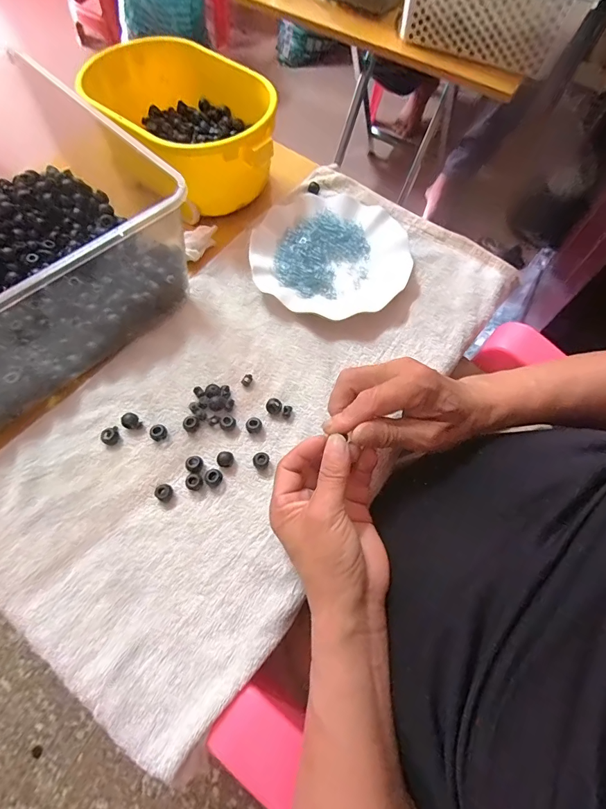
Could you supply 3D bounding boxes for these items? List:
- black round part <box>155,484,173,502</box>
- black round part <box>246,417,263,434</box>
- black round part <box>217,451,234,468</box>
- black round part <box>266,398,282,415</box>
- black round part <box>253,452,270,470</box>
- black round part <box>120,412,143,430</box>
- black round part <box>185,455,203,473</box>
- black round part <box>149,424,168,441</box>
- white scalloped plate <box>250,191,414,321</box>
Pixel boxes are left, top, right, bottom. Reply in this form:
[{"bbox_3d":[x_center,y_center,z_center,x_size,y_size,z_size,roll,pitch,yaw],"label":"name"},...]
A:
[{"bbox_3d":[-0.125,0.079,0.350,0.014,0.009,0.014,1,66,-2],"label":"black round part"},{"bbox_3d":[-0.047,0.020,0.378,0.013,0.010,0.015,14,67,4],"label":"black round part"},{"bbox_3d":[-0.072,0.051,0.363,0.015,0.011,0.013,3,66,-1],"label":"black round part"},{"bbox_3d":[-0.028,0.002,0.387,0.015,0.011,0.013,0,66,-2],"label":"black round part"},{"bbox_3d":[-0.039,0.051,0.361,0.015,0.016,0.016,1,66,-2],"label":"black round part"},{"bbox_3d":[-0.163,0.017,0.372,0.015,0.013,0.015,1,66,-2],"label":"black round part"},{"bbox_3d":[-0.100,0.056,0.360,0.015,0.013,0.015,1,66,-2],"label":"black round part"},{"bbox_3d":[-0.137,0.027,0.371,0.012,0.013,0.015,42,71,15],"label":"black round part"},{"bbox_3d":[0.033,-0.175,0.463,0.180,0.021,0.172,1,66,-2],"label":"white scalloped plate"}]

